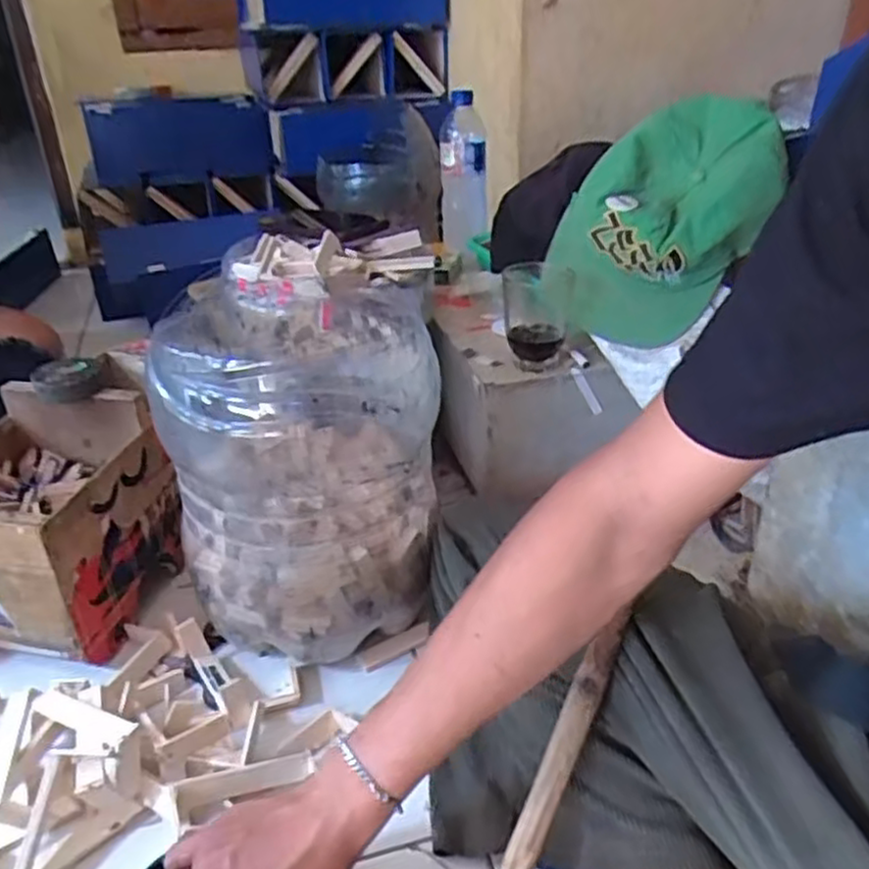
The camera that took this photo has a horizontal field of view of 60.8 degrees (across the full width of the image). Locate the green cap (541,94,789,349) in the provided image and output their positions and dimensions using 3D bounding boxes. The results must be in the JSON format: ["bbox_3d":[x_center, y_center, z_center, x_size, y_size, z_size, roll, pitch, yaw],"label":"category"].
[{"bbox_3d":[0.236,-0.216,0.766,0.177,0.270,0.124,40,8,5],"label":"green cap"}]

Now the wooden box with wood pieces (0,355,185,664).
[{"bbox_3d":[-0.368,0.087,0.703,0.158,0.193,0.168,4,30,9],"label":"wooden box with wood pieces"}]

